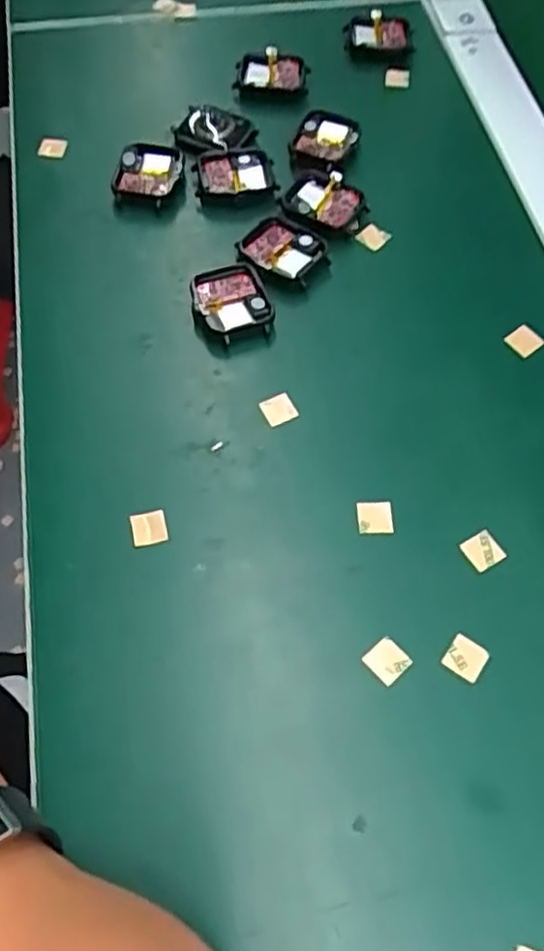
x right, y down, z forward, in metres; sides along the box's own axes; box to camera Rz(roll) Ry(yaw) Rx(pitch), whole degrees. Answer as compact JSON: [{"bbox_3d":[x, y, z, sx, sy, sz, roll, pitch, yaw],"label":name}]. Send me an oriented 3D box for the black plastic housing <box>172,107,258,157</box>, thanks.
[{"bbox_3d":[-0.034,-0.211,0.444,0.047,0.012,0.035,-13,63,-10],"label":"black plastic housing"}]

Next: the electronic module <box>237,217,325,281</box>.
[{"bbox_3d":[0.005,-0.124,0.404,0.040,0.007,0.037,28,64,12],"label":"electronic module"}]

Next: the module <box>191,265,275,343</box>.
[{"bbox_3d":[-0.021,-0.091,0.386,0.039,0.010,0.042,-19,64,-13],"label":"module"}]

